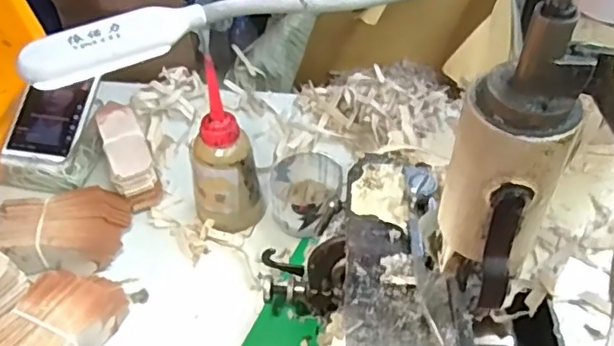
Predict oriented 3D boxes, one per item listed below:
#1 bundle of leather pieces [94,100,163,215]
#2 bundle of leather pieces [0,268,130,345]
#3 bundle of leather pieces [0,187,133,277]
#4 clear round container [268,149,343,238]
[{"bbox_3d":[-0.184,-0.021,0.611,0.043,0.055,0.117,-20,49,-16],"label":"bundle of leather pieces"},{"bbox_3d":[-0.209,0.132,0.487,0.075,0.047,0.122,19,51,18],"label":"bundle of leather pieces"},{"bbox_3d":[-0.229,0.057,0.560,0.117,0.044,0.076,-6,48,-4],"label":"bundle of leather pieces"},{"bbox_3d":[-0.004,0.020,0.585,0.069,0.044,0.077,8,48,9],"label":"clear round container"}]

